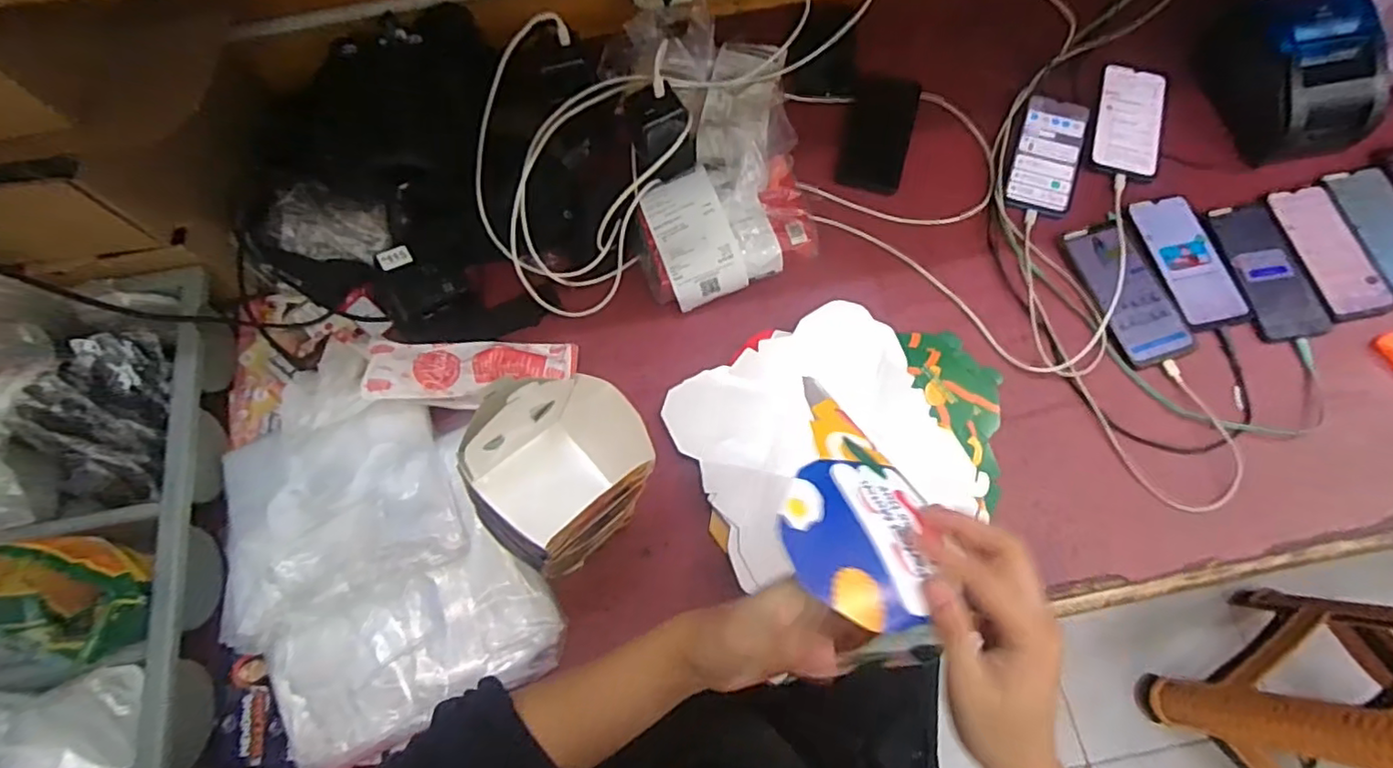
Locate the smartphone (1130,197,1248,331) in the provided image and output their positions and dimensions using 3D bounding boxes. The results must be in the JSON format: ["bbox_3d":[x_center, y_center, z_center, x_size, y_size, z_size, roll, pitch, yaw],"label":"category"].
[{"bbox_3d":[0.548,-0.137,0.692,0.073,0.008,0.160,-11,70,-2],"label":"smartphone"}]

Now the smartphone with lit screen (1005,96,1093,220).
[{"bbox_3d":[0.422,-0.274,0.743,0.073,0.014,0.160,18,72,8],"label":"smartphone with lit screen"}]

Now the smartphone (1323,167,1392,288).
[{"bbox_3d":[0.782,-0.175,0.704,0.067,0.010,0.156,-13,70,-2],"label":"smartphone"}]

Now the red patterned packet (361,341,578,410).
[{"bbox_3d":[-0.230,-0.014,0.635,0.199,0.029,0.067,-1,70,2],"label":"red patterned packet"}]

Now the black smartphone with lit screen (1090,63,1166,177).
[{"bbox_3d":[0.530,-0.325,0.757,0.077,0.006,0.160,17,72,8],"label":"black smartphone with lit screen"}]

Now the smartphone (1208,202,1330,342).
[{"bbox_3d":[0.632,-0.126,0.686,0.064,0.010,0.163,-7,70,0],"label":"smartphone"}]

